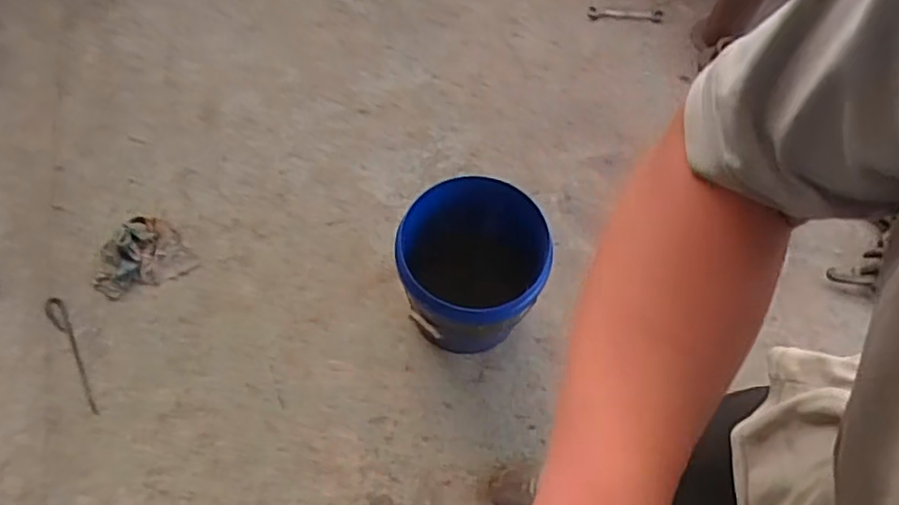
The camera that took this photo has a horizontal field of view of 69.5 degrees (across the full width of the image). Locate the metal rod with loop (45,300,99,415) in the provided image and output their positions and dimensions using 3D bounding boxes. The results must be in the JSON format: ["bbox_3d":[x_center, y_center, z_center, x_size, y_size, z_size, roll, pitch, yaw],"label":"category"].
[{"bbox_3d":[-0.796,0.214,1.371,0.042,0.014,0.295,-30,68,-14],"label":"metal rod with loop"}]

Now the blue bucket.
[{"bbox_3d":[0.043,0.043,1.282,0.276,0.306,0.261,1,66,-3],"label":"blue bucket"}]

